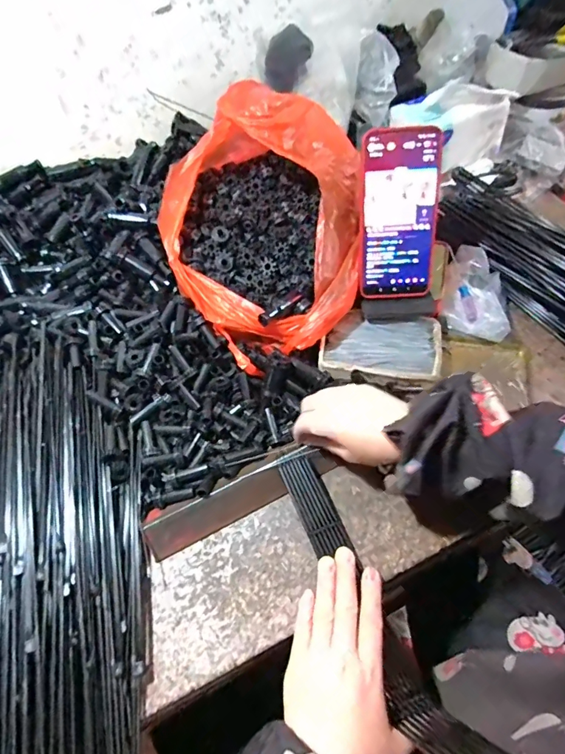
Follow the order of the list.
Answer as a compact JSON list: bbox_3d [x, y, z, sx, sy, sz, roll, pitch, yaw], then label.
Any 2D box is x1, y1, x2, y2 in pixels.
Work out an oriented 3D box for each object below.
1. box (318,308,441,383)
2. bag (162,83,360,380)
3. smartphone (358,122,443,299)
[{"bbox_3d":[0.108,-0.030,0.487,0.128,0.026,0.080,2,58,6],"label":"box"},{"bbox_3d":[-0.024,-0.176,0.489,0.210,0.148,0.277,-15,58,-6],"label":"bag"},{"bbox_3d":[0.120,-0.164,0.456,0.079,0.164,0.014,-3,25,2],"label":"smartphone"}]

